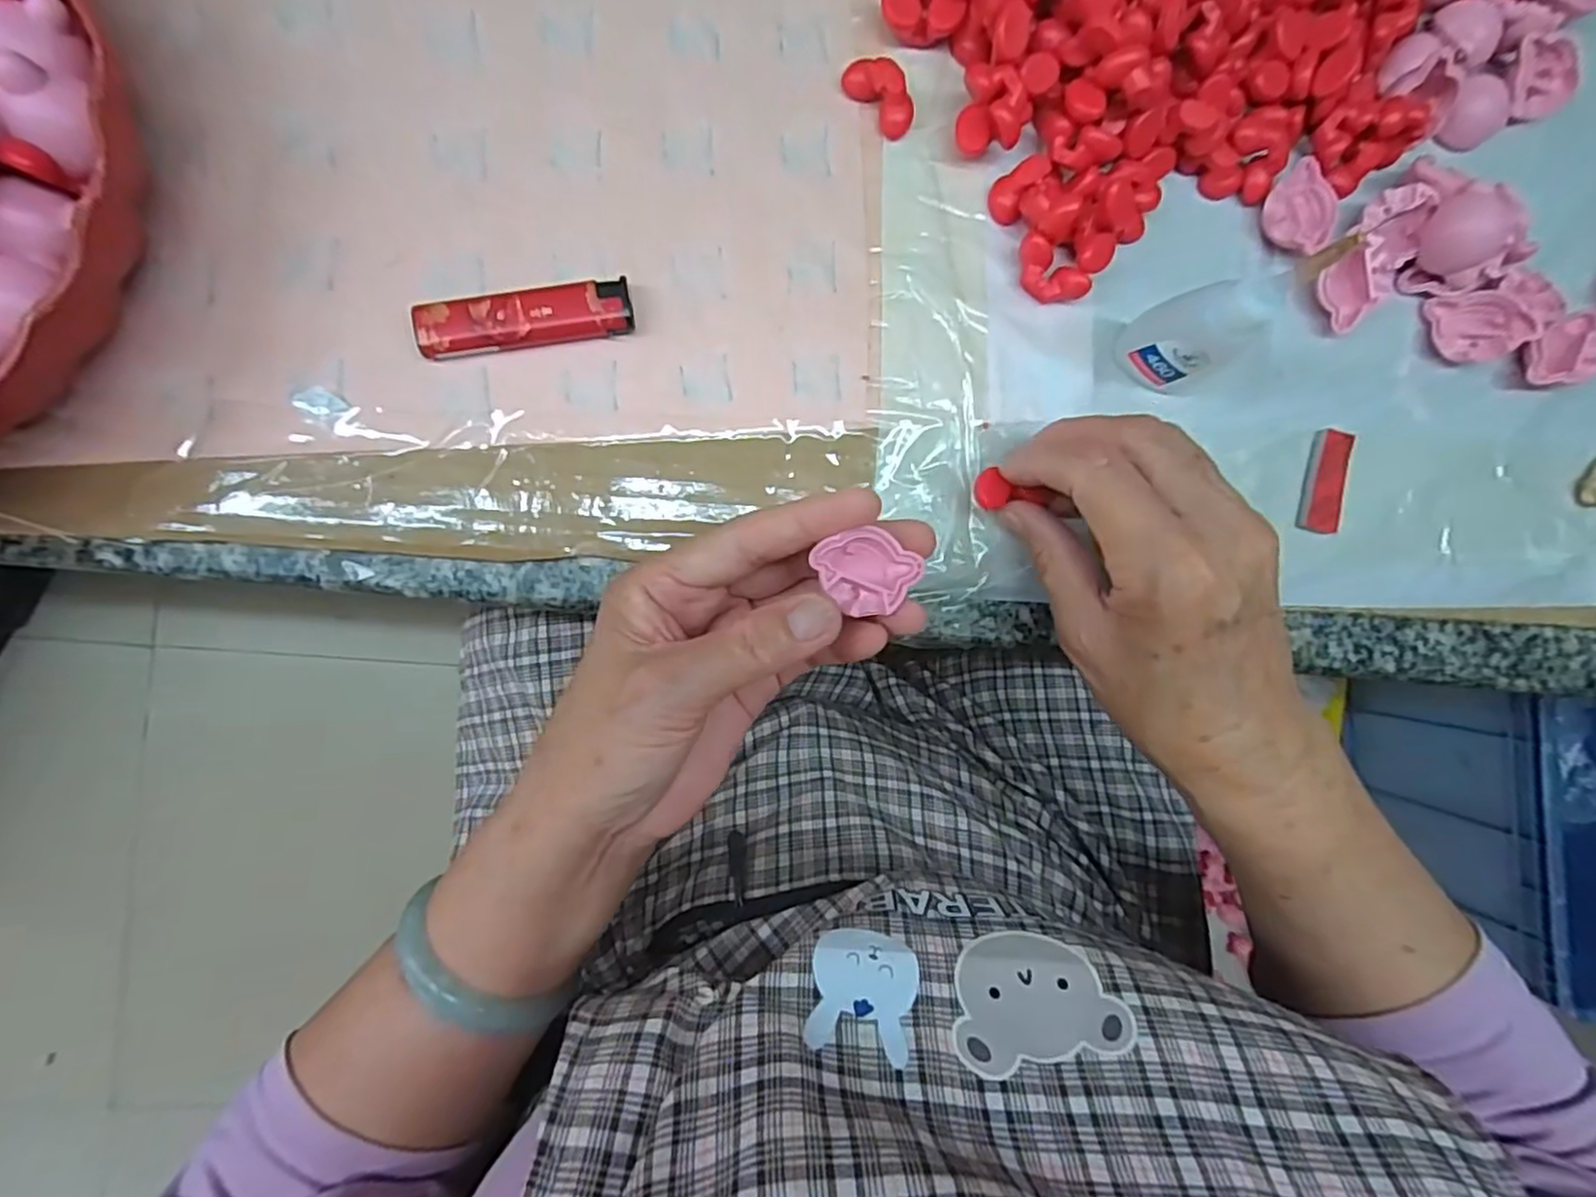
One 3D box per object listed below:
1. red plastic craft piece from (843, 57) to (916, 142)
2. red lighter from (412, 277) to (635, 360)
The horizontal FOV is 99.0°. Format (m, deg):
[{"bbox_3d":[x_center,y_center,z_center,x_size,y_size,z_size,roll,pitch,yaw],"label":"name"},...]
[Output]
[{"bbox_3d":[0.032,-0.194,0.262,0.013,0.015,0.031,-43,93,-5],"label":"red plastic craft piece"},{"bbox_3d":[-0.098,-0.101,0.248,0.074,0.012,0.019,-13,90,-6],"label":"red lighter"}]

